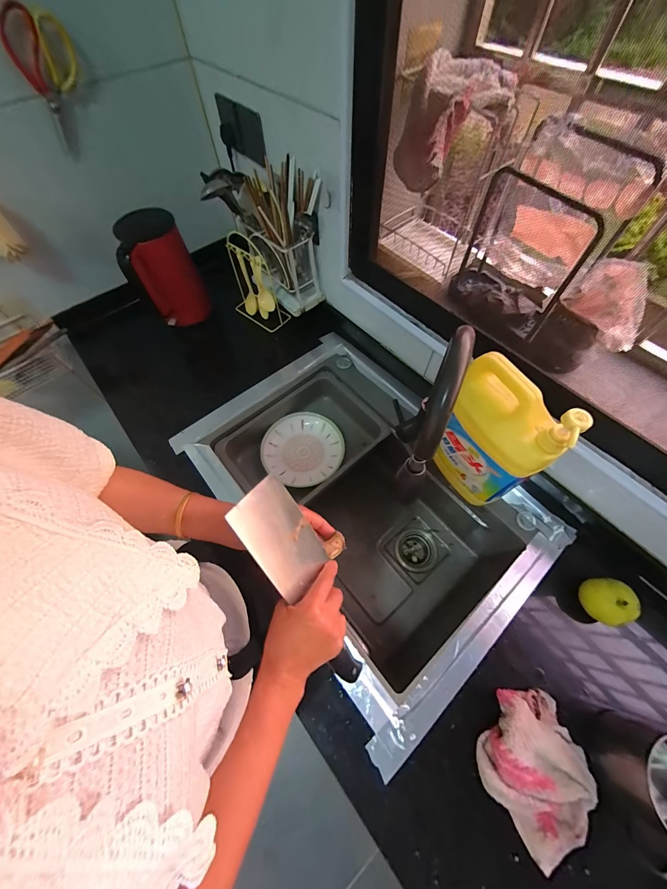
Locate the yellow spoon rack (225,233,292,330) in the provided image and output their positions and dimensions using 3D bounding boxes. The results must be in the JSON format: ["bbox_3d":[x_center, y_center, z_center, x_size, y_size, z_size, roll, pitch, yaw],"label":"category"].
[{"bbox_3d":[-0.198,-0.420,0.811,0.088,0.199,0.159,-40,68,-17],"label":"yellow spoon rack"}]

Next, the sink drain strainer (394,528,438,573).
[{"bbox_3d":[0.214,0.283,0.806,0.102,0.060,0.104,-1,63,2],"label":"sink drain strainer"}]

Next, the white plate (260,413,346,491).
[{"bbox_3d":[-0.073,0.012,0.778,0.195,0.044,0.196,-1,63,2],"label":"white plate"}]

